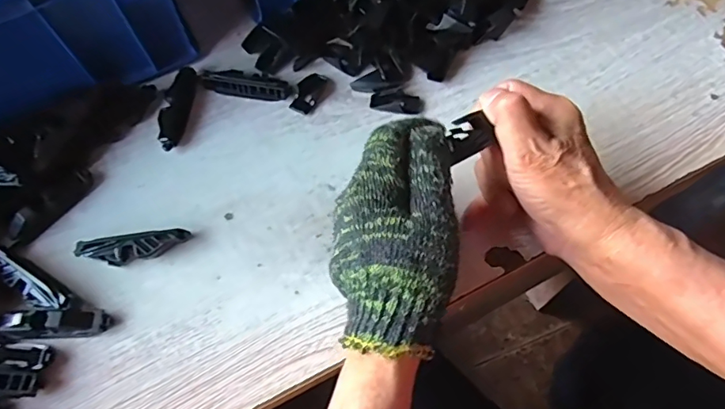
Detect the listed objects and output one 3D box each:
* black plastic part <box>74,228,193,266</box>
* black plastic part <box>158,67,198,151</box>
[{"bbox_3d":[-0.169,0.033,0.369,0.079,0.014,0.018,-9,64,-2],"label":"black plastic part"},{"bbox_3d":[-0.159,-0.081,0.423,0.022,0.015,0.078,4,64,4],"label":"black plastic part"}]

